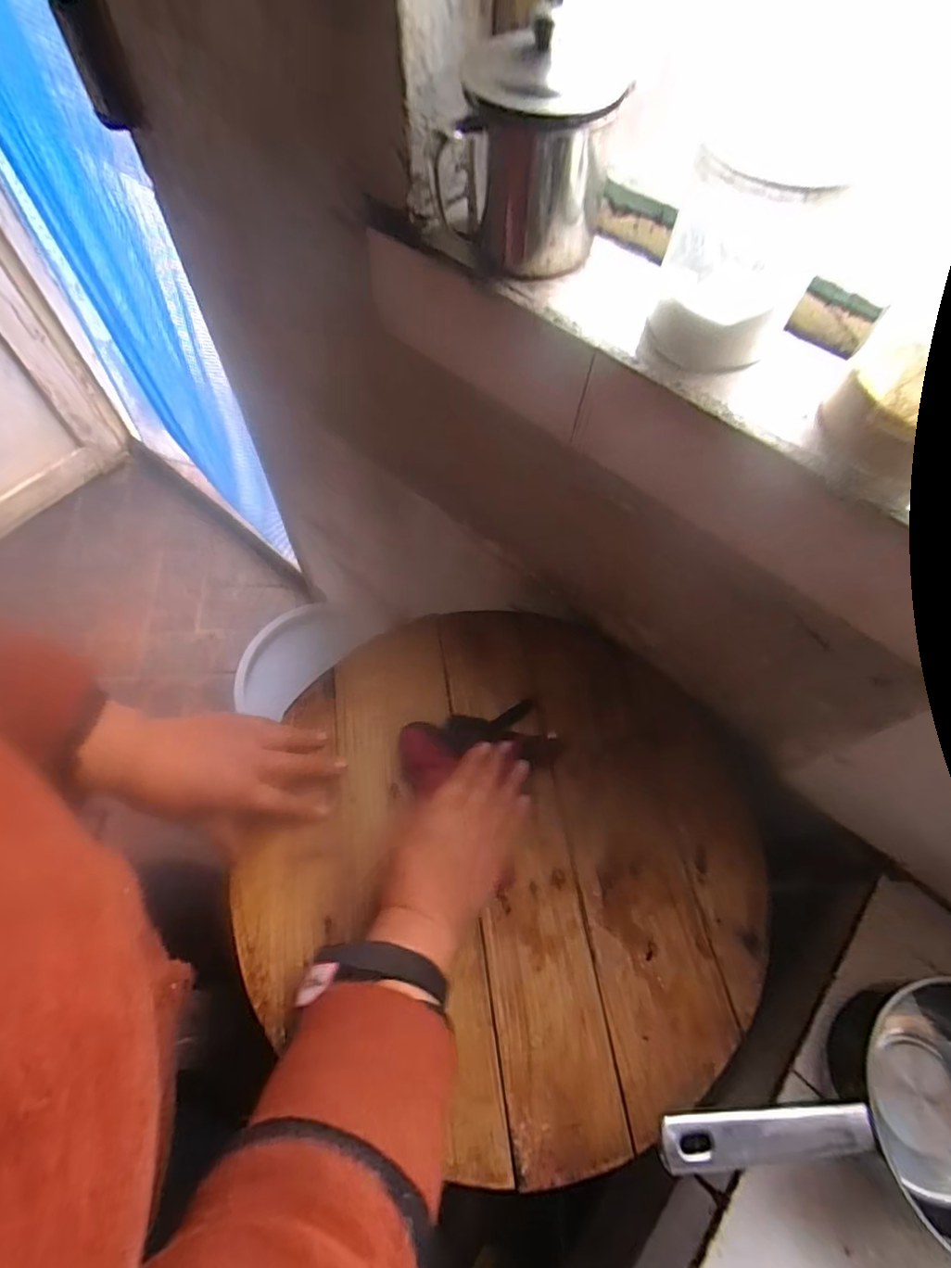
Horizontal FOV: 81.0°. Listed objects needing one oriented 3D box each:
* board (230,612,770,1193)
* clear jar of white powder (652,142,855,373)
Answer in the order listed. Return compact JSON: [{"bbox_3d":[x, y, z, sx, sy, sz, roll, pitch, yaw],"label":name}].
[{"bbox_3d":[0.033,0.176,0.488,0.426,0.027,0.424,1,63,-3],"label":"board"},{"bbox_3d":[0.146,-0.211,0.310,0.080,0.095,0.086,30,65,12],"label":"clear jar of white powder"}]

